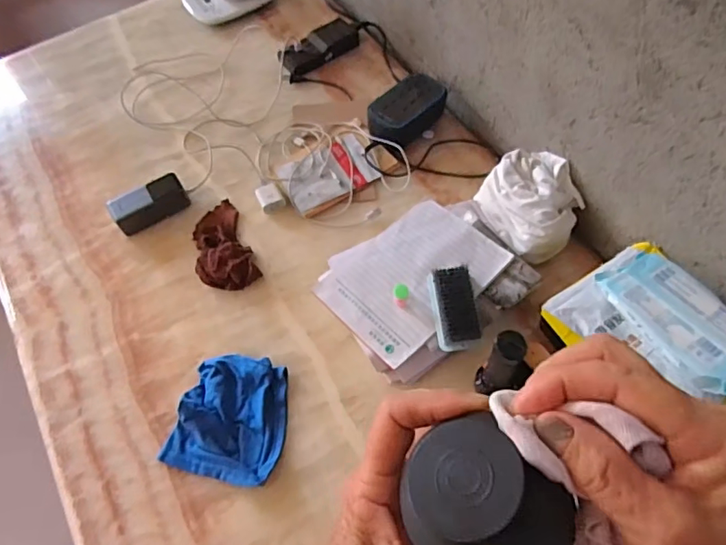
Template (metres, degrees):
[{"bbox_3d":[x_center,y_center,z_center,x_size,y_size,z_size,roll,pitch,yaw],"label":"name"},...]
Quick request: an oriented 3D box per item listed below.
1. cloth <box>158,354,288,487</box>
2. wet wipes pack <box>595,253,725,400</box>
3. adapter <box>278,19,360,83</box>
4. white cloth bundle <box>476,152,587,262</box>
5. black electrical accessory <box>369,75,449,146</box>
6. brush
[{"bbox_3d":[-0.184,0.203,0.768,0.151,0.035,0.168,11,62,10],"label":"cloth"},{"bbox_3d":[0.396,0.055,0.668,0.107,0.042,0.198,-29,63,-12],"label":"wet wipes pack"},{"bbox_3d":[-0.089,-0.478,1.151,0.196,0.041,0.073,-34,64,-14],"label":"adapter"},{"bbox_3d":[0.273,-0.109,0.882,0.134,0.088,0.167,-22,62,-8],"label":"white cloth bundle"},{"bbox_3d":[0.078,-0.298,1.003,0.137,0.063,0.085,-42,66,-18],"label":"black electrical accessory"},{"bbox_3d":[0.133,0.043,0.777,0.064,0.042,0.130,-6,61,1],"label":"brush"}]

